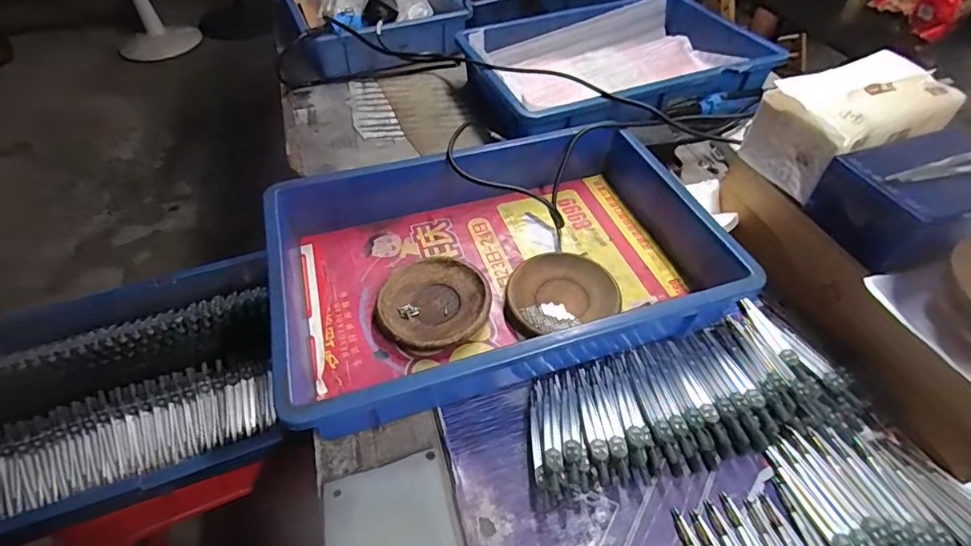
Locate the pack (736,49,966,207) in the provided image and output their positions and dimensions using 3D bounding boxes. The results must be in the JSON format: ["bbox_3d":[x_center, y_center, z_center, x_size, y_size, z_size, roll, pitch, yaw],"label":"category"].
[{"bbox_3d":[0.358,-0.146,0.476,0.151,0.091,0.091,-16,51,-12],"label":"pack"}]

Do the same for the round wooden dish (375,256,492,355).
[{"bbox_3d":[-0.053,0.031,0.502,0.113,0.016,0.110,-1,49,1],"label":"round wooden dish"}]

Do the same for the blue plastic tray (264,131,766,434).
[{"bbox_3d":[0.013,-0.020,0.511,0.421,0.076,0.285,-15,50,-11],"label":"blue plastic tray"}]

